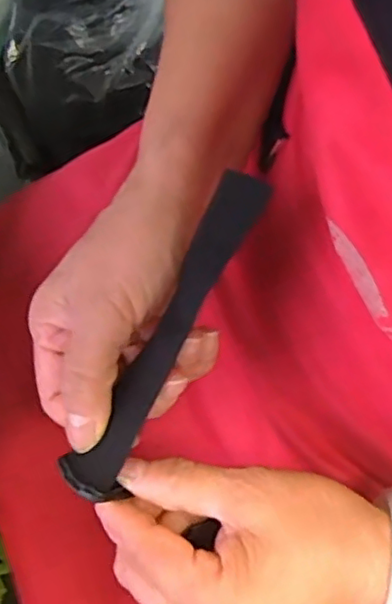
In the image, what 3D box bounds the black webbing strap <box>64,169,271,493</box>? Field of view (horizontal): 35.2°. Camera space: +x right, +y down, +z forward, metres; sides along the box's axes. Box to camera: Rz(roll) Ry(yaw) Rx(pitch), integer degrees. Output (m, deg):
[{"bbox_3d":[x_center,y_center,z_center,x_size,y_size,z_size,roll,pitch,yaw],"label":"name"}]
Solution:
[{"bbox_3d":[-0.012,0.012,0.255,0.021,0.015,0.142,29,93,11],"label":"black webbing strap"}]

